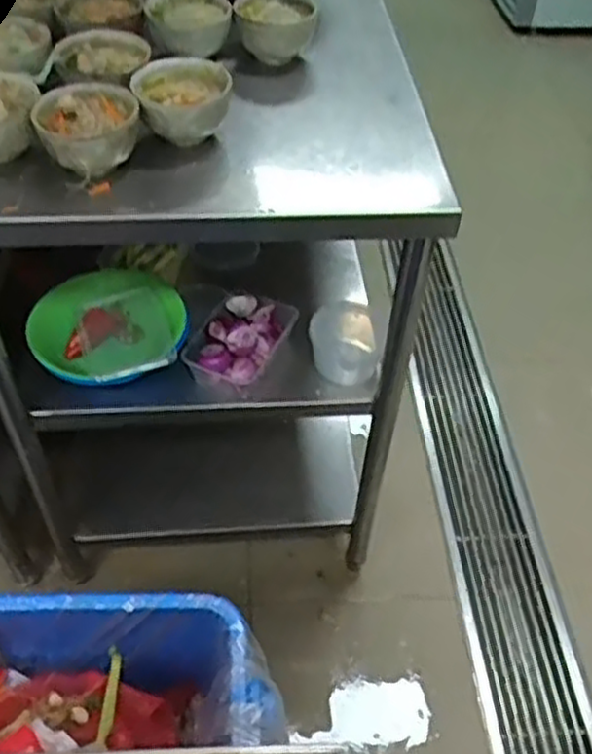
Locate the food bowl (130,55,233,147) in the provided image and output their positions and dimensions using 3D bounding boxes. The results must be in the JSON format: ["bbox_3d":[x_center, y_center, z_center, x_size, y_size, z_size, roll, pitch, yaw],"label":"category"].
[{"bbox_3d":[-0.130,-0.321,0.876,0.108,0.054,0.104,2,48,-2],"label":"food bowl"}]

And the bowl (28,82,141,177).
[{"bbox_3d":[-0.227,-0.272,0.828,0.110,0.059,0.089,-10,49,-12],"label":"bowl"}]

